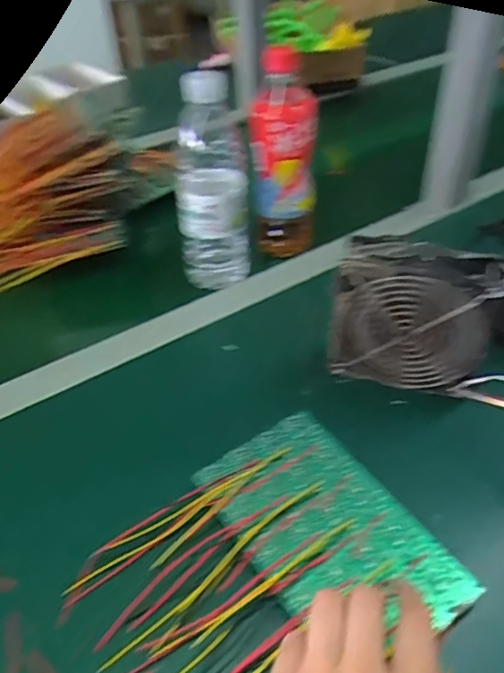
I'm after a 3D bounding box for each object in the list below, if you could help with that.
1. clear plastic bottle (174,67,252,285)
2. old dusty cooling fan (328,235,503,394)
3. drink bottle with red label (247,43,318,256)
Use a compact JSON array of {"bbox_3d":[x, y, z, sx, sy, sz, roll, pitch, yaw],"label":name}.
[{"bbox_3d":[-0.041,-0.148,0.547,0.068,0.209,0.058,-3,42,0],"label":"clear plastic bottle"},{"bbox_3d":[0.132,-0.014,0.433,0.127,0.116,0.044,12,44,16],"label":"old dusty cooling fan"},{"bbox_3d":[0.034,-0.189,0.574,0.066,0.204,0.056,4,42,8],"label":"drink bottle with red label"}]

